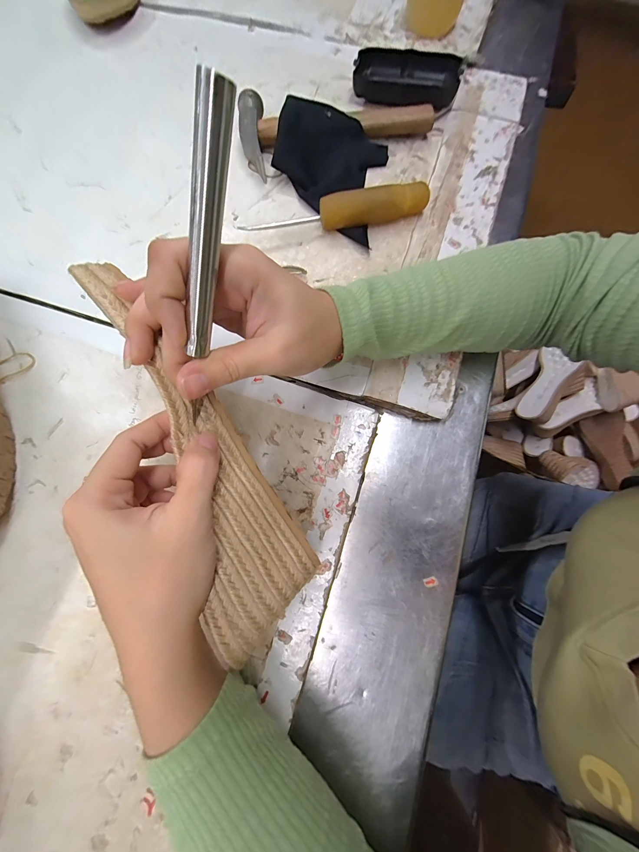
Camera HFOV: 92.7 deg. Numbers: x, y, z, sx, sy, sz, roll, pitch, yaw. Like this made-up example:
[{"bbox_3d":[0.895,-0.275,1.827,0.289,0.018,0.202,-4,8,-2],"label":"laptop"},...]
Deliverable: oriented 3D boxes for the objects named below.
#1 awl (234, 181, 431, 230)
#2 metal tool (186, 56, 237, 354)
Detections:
[{"bbox_3d":[0.017,-0.202,0.290,0.174,0.028,0.021,-10,75,-2],"label":"awl"},{"bbox_3d":[-0.048,-0.077,0.127,0.009,0.098,0.011,24,34,7],"label":"metal tool"}]

